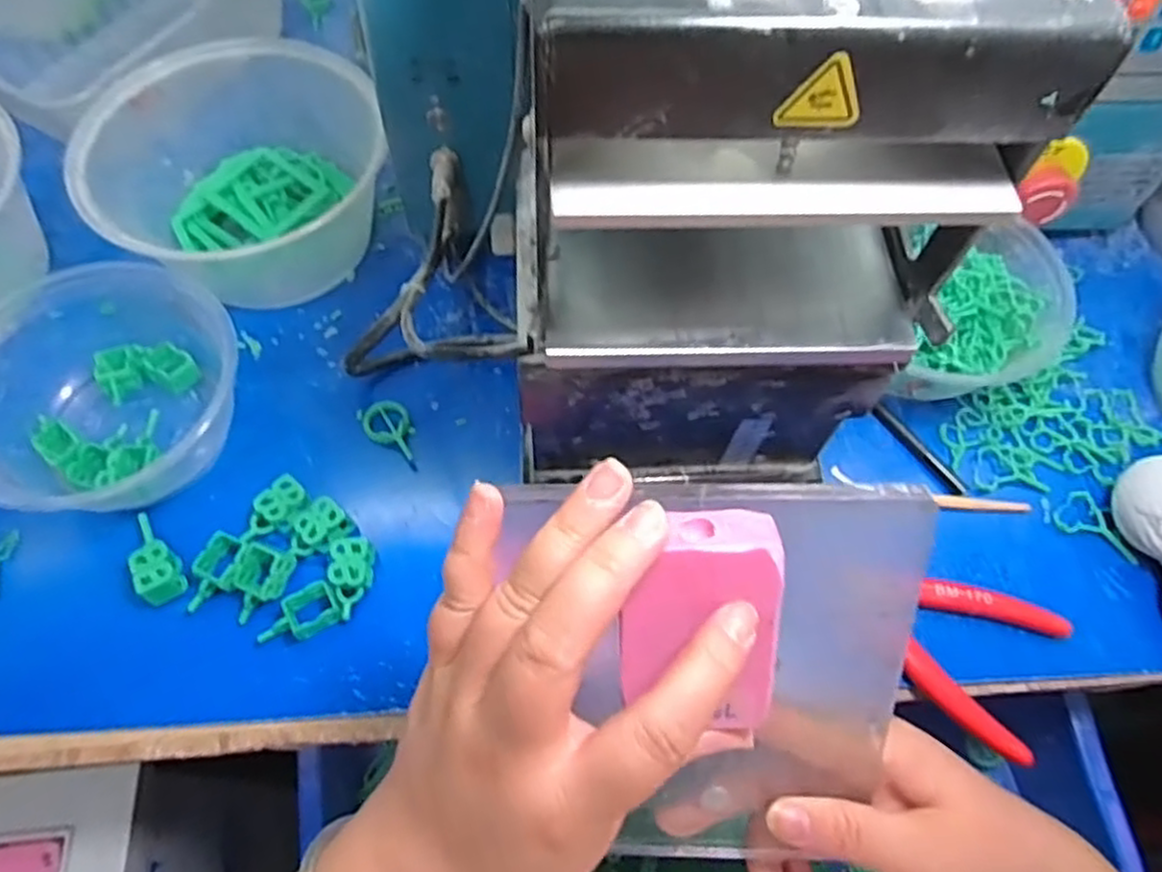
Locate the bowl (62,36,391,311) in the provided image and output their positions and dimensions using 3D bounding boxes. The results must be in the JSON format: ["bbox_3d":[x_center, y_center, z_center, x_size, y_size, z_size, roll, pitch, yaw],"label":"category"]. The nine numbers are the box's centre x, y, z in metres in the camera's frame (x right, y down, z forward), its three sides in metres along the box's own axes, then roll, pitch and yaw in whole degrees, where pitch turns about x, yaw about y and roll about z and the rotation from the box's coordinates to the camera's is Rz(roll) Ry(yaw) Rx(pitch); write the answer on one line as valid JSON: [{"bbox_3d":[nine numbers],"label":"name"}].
[{"bbox_3d":[-0.199,-0.157,0.441,0.157,0.064,0.140,-8,64,-7],"label":"bowl"}]

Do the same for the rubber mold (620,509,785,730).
[{"bbox_3d":[0.034,0.056,0.221,0.045,0.068,0.017,-4,25,2],"label":"rubber mold"}]

